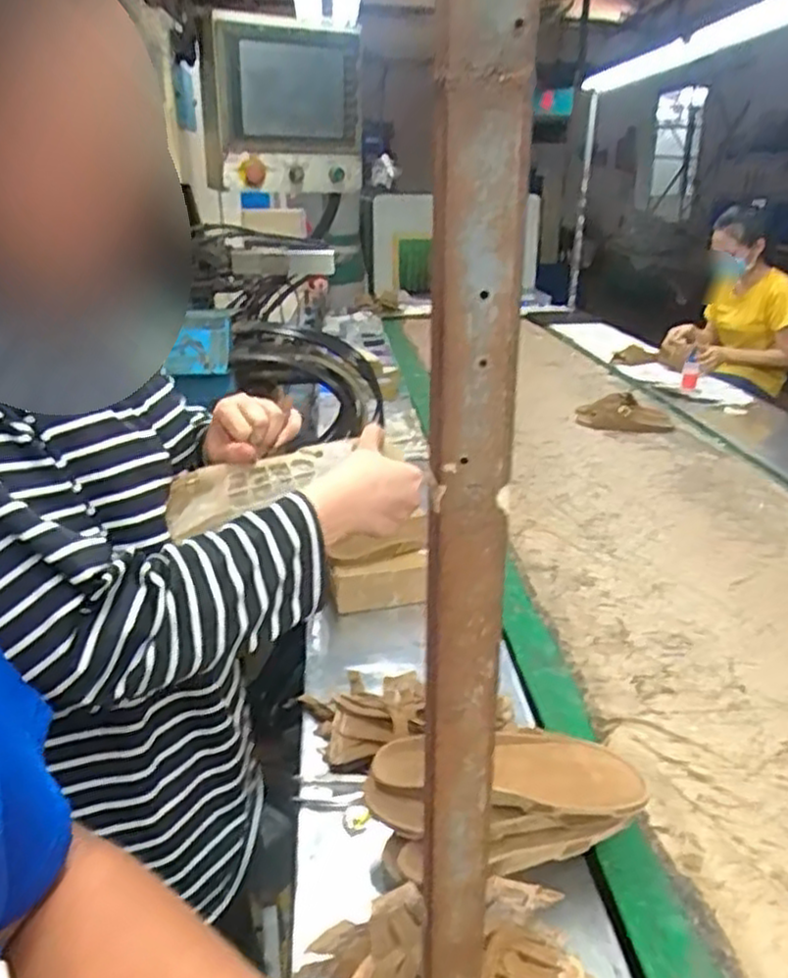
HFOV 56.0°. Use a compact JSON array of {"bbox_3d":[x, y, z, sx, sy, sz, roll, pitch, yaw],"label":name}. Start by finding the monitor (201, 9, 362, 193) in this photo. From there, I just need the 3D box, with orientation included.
[{"bbox_3d":[-0.234,-0.812,1.583,0.338,0.318,0.172,-4,21,-9],"label":"monitor"}]

